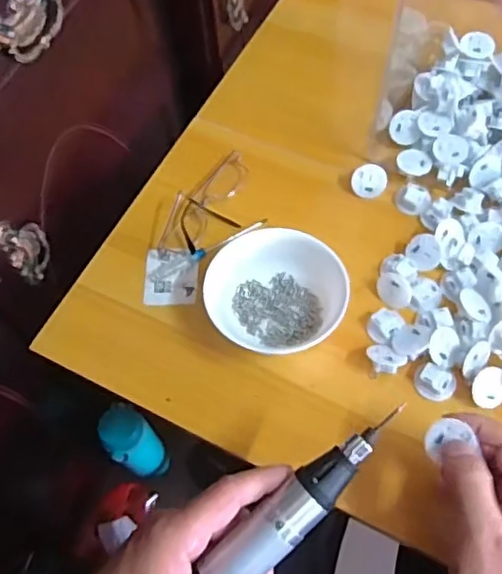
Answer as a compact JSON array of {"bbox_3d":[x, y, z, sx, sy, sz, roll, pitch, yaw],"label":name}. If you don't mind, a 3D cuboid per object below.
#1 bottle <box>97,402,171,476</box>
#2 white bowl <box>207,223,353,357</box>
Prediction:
[{"bbox_3d":[-0.156,0.213,0.836,0.060,0.162,0.059,-1,61,2],"label":"bottle"},{"bbox_3d":[0.022,0.007,0.526,0.117,0.045,0.113,34,67,19],"label":"white bowl"}]

